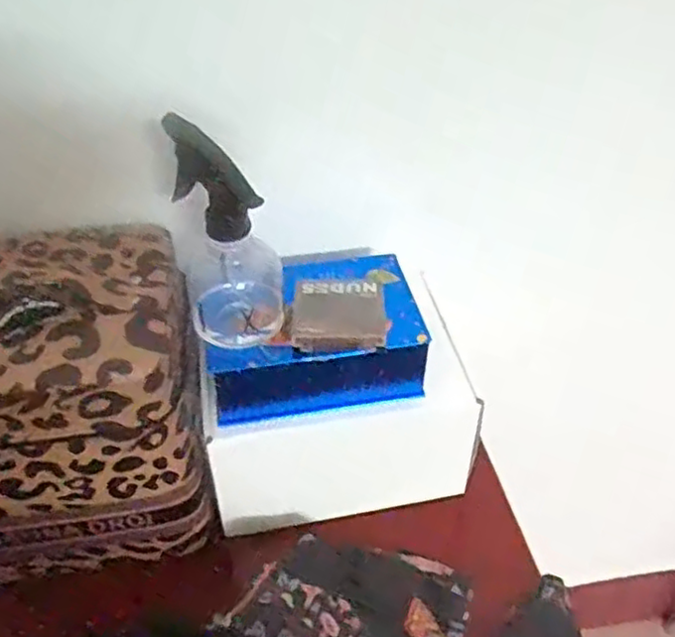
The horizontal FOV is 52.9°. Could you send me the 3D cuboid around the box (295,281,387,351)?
[{"bbox_3d":[0.003,-0.002,0.526,0.069,0.020,0.057,2,42,2],"label":"box"}]

